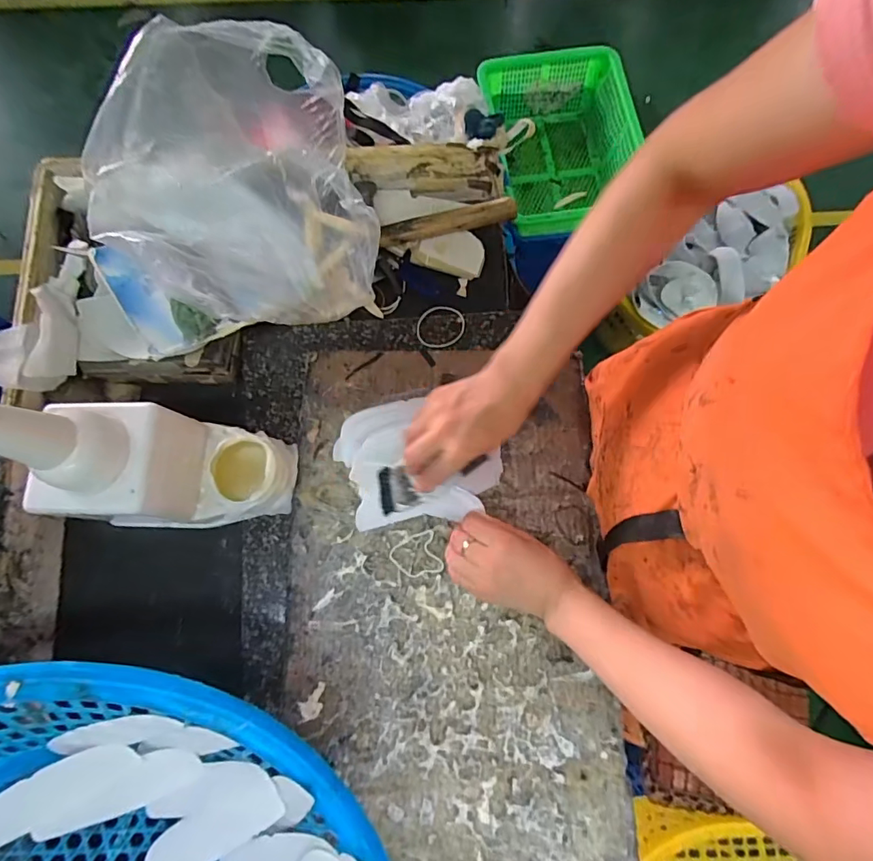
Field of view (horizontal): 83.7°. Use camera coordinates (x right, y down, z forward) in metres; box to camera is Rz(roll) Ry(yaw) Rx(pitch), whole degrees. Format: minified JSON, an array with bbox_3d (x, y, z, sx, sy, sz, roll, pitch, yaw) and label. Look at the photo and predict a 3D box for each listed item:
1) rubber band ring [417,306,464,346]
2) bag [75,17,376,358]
[{"bbox_3d":[0.006,-0.126,0.599,0.058,0.007,0.055,0,73,0],"label":"rubber band ring"},{"bbox_3d":[-0.211,-0.221,0.497,0.273,0.208,0.193,-15,77,-5],"label":"bag"}]

